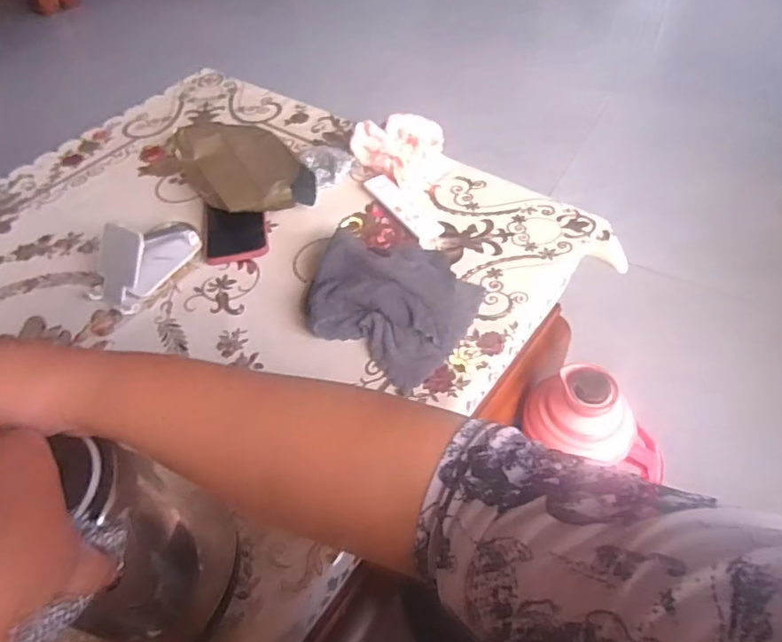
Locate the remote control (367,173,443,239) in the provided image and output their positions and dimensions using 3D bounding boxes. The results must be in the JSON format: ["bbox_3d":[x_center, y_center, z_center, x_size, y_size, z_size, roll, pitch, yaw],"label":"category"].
[{"bbox_3d":[0.012,-0.151,0.725,0.037,0.020,0.140,-31,54,-19],"label":"remote control"}]

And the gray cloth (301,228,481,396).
[{"bbox_3d":[0.001,-0.032,0.611,0.178,0.049,0.164,27,58,25],"label":"gray cloth"}]

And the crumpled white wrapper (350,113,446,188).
[{"bbox_3d":[0.013,-0.246,0.781,0.130,0.060,0.133,-3,50,3],"label":"crumpled white wrapper"}]

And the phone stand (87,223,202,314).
[{"bbox_3d":[-0.300,-0.092,0.663,0.072,0.070,0.152,19,55,20],"label":"phone stand"}]

